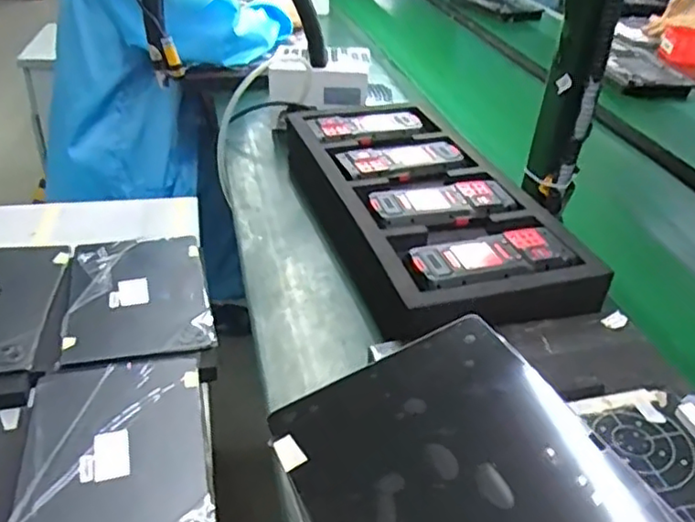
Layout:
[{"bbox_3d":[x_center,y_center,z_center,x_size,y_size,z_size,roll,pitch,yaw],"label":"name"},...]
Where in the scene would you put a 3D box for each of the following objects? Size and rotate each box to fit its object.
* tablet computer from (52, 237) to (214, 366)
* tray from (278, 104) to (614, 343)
[{"bbox_3d":[-0.265,0.035,0.827,0.168,0.012,0.240,-6,35,-15],"label":"tablet computer"},{"bbox_3d":[0.074,-0.077,0.801,0.237,0.060,0.489,-8,36,-17],"label":"tray"}]

